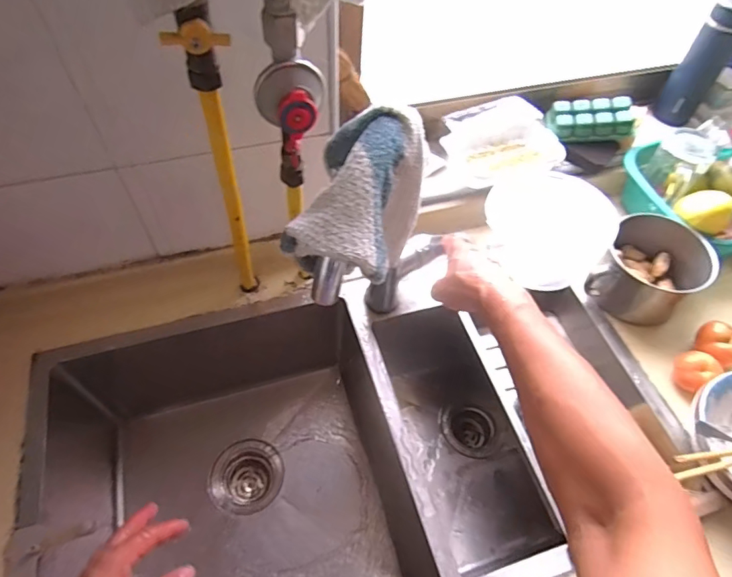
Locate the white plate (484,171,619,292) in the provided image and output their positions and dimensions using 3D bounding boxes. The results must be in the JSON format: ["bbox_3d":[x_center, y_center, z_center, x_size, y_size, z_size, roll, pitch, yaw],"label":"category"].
[{"bbox_3d":[0.272,-0.094,0.747,0.187,0.167,0.015,47,28,23],"label":"white plate"}]

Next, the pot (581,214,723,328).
[{"bbox_3d":[0.409,-0.021,0.704,0.129,0.088,0.158,40,63,21],"label":"pot"}]

